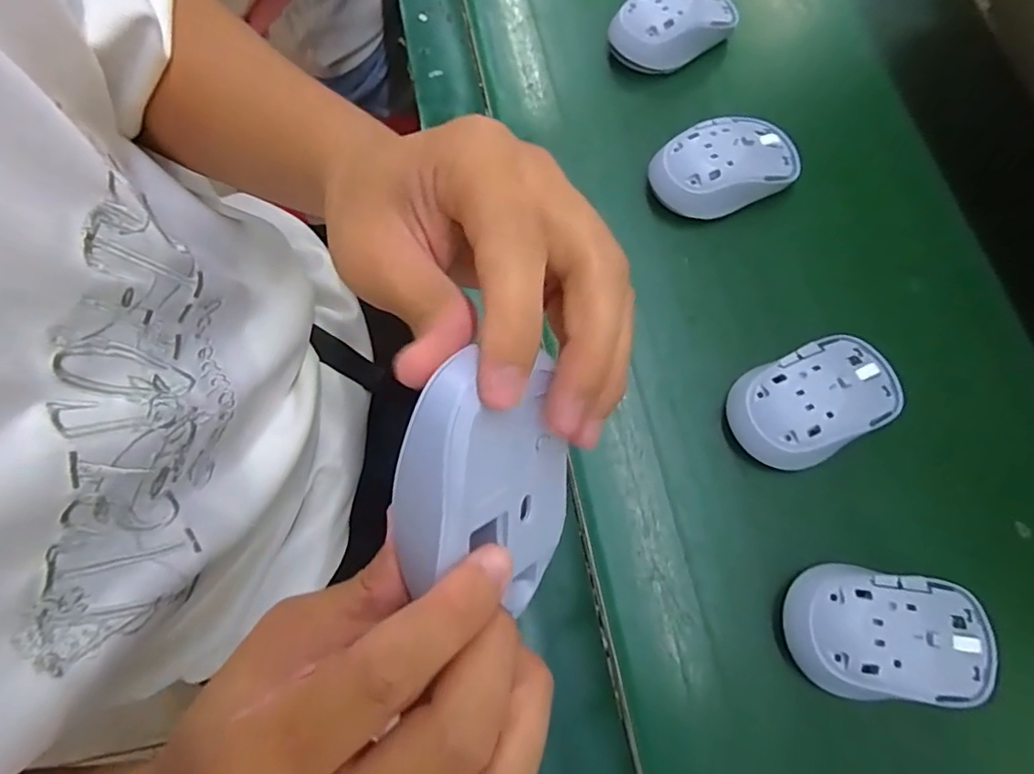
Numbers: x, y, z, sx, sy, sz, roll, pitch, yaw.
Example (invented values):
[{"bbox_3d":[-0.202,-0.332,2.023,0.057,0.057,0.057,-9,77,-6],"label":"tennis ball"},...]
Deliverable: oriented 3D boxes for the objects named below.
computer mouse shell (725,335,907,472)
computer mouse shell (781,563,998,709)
[{"bbox_3d":[0.173,0.008,0.332,0.098,0.031,0.060,-24,72,-6],"label":"computer mouse shell"},{"bbox_3d":[0.188,0.126,0.288,0.097,0.030,0.061,9,72,6],"label":"computer mouse shell"}]

